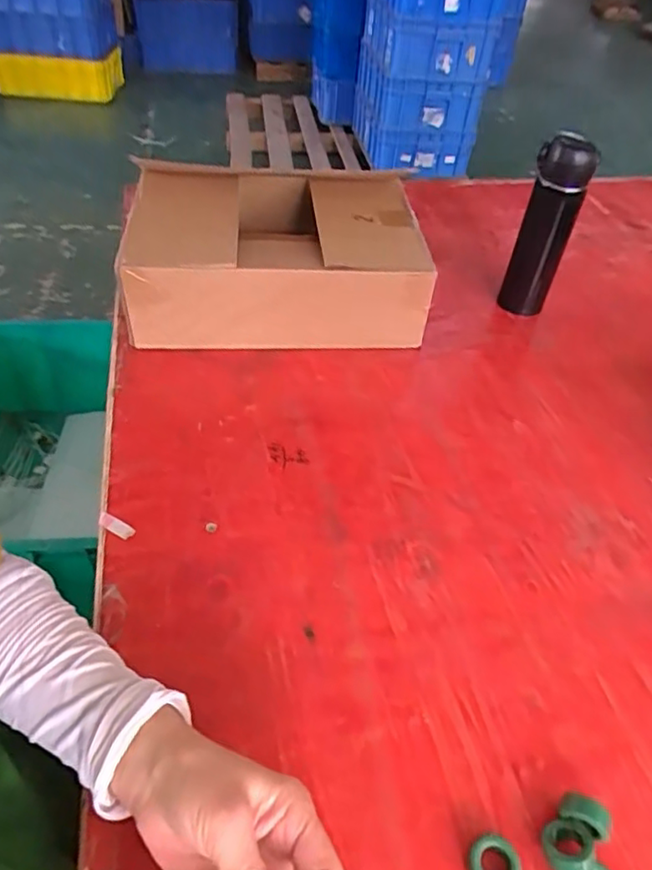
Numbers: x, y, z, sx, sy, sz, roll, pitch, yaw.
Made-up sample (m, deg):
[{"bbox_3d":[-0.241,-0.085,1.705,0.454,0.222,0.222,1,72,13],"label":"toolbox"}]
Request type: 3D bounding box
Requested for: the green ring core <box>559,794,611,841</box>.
[{"bbox_3d":[0.165,0.244,0.389,0.030,0.027,0.017,30,50,22],"label":"green ring core"}]

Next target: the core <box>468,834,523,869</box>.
[{"bbox_3d":[0.103,0.264,0.375,0.031,0.010,0.029,3,45,-3],"label":"core"}]

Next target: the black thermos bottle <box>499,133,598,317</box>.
[{"bbox_3d":[0.267,-0.249,0.749,0.063,0.208,0.051,20,47,14],"label":"black thermos bottle"}]

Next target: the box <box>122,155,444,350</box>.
[{"bbox_3d":[-0.064,-0.228,0.767,0.338,0.125,0.247,-1,46,-7],"label":"box"}]

